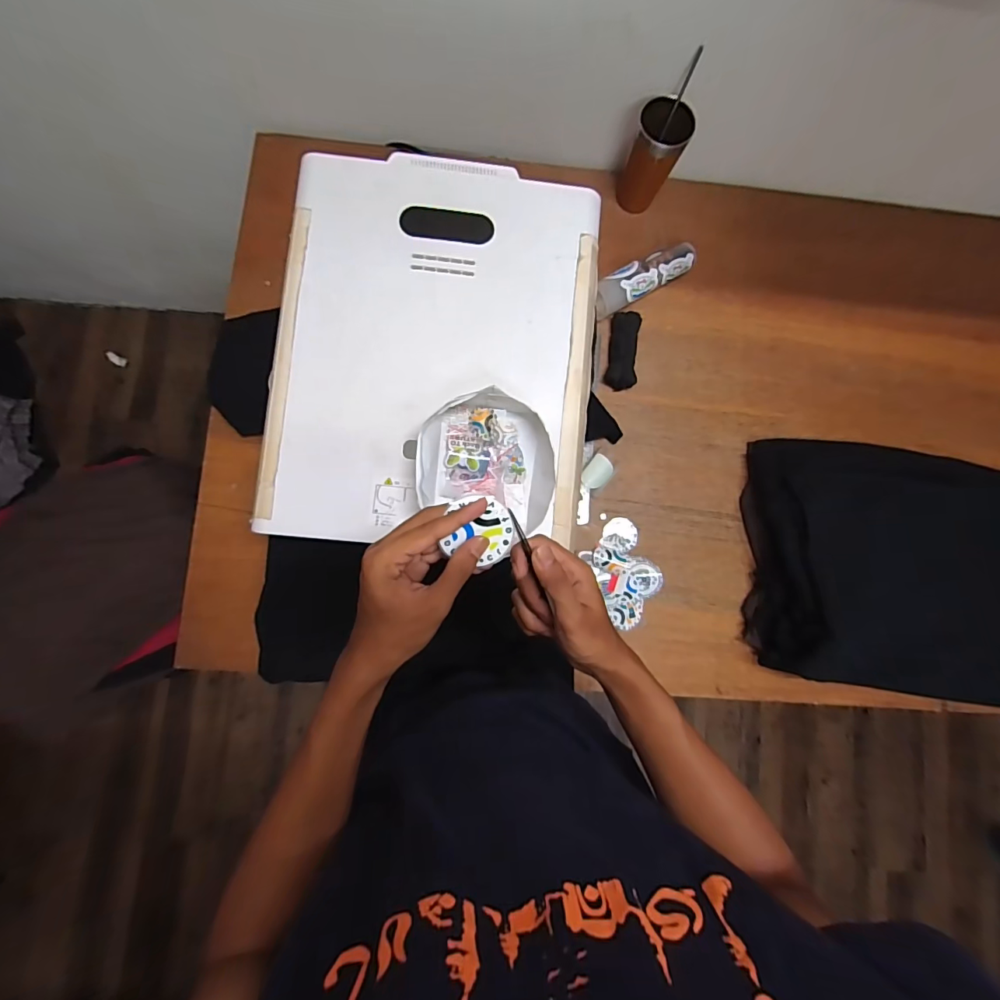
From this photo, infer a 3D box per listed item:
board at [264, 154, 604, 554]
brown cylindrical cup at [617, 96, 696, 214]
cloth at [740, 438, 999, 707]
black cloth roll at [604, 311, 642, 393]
[{"bbox_3d":[-0.080,-0.195,0.584,0.394,0.027,0.493,5,85,0],"label":"board"},{"bbox_3d":[0.244,-0.544,0.740,0.075,0.169,0.080,1,84,-5],"label":"brown cylindrical cup"},{"bbox_3d":[0.679,0.115,0.706,0.572,0.113,0.378,7,83,-4],"label":"cloth"},{"bbox_3d":[0.207,-0.247,0.754,0.049,0.035,0.126,6,83,-4],"label":"black cloth roll"}]

